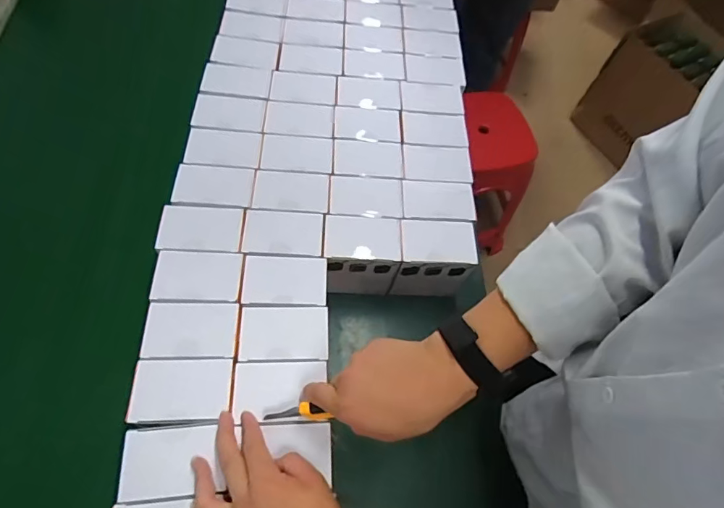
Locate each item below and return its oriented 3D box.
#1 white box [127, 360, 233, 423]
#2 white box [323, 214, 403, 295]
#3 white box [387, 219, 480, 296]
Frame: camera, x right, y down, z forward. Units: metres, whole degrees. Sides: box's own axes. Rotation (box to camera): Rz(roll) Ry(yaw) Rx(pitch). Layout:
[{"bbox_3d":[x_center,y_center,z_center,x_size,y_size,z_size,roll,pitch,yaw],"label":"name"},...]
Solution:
[{"bbox_3d":[-0.187,0.139,0.460,0.096,0.014,0.061,1,63,-6],"label":"white box"},{"bbox_3d":[-0.004,0.007,0.611,0.097,0.116,0.070,3,63,-5],"label":"white box"},{"bbox_3d":[0.095,0.013,0.620,0.102,0.112,0.077,4,62,-4],"label":"white box"}]

